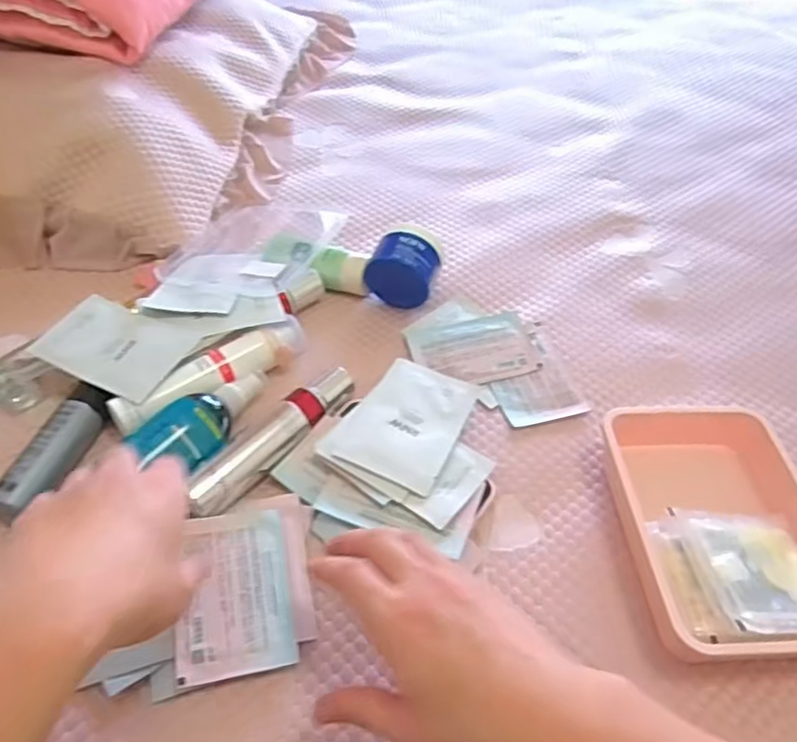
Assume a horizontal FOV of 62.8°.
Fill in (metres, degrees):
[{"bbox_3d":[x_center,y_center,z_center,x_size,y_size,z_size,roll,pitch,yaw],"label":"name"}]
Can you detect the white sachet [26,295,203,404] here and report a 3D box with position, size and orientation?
[{"bbox_3d":[-0.252,-0.022,0.580,0.128,0.011,0.084,22,50,15],"label":"white sachet"}]

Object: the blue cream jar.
[{"bbox_3d":[0.004,-0.104,0.667,0.072,0.071,0.045,16,49,11],"label":"blue cream jar"}]

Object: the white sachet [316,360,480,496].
[{"bbox_3d":[0.005,0.040,0.557,0.095,0.007,0.126,20,47,13],"label":"white sachet"}]

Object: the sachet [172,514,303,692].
[{"bbox_3d":[-0.115,0.152,0.456,0.076,0.004,0.115,-4,50,-16],"label":"sachet"}]

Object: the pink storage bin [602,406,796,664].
[{"bbox_3d":[0.239,0.113,0.491,0.141,0.047,0.200,-1,48,-4],"label":"pink storage bin"}]

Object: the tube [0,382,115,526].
[{"bbox_3d":[-0.272,0.064,0.518,0.033,0.027,0.127,12,48,7],"label":"tube"}]

